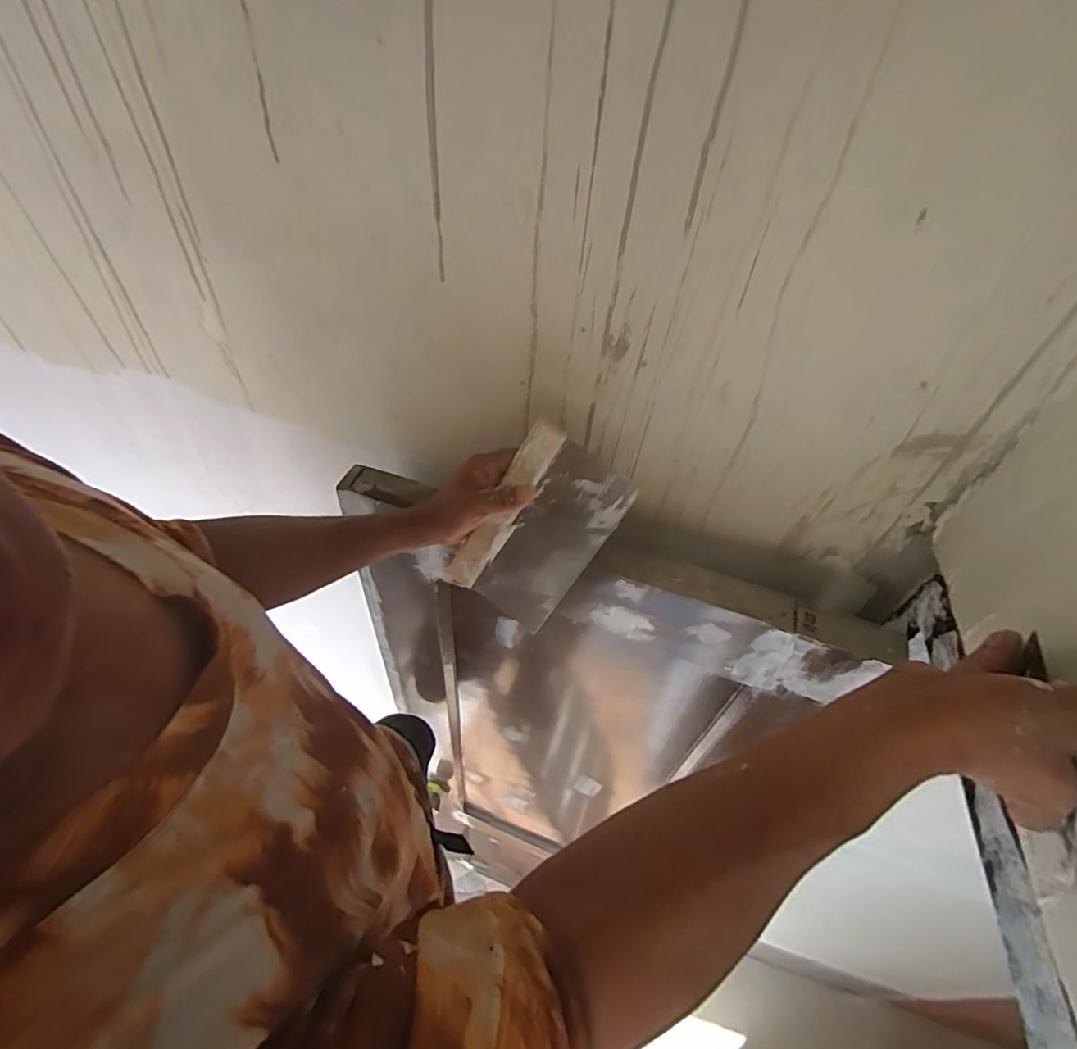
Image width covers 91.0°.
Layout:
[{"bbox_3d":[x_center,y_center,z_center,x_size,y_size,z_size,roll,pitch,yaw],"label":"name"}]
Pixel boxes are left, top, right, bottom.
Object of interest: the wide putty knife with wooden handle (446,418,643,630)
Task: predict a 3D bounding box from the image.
[{"bbox_3d":[-0.002,0.011,0.529,0.114,0.199,0.011,35,26,2],"label":"wide putty knife with wooden handle"}]

